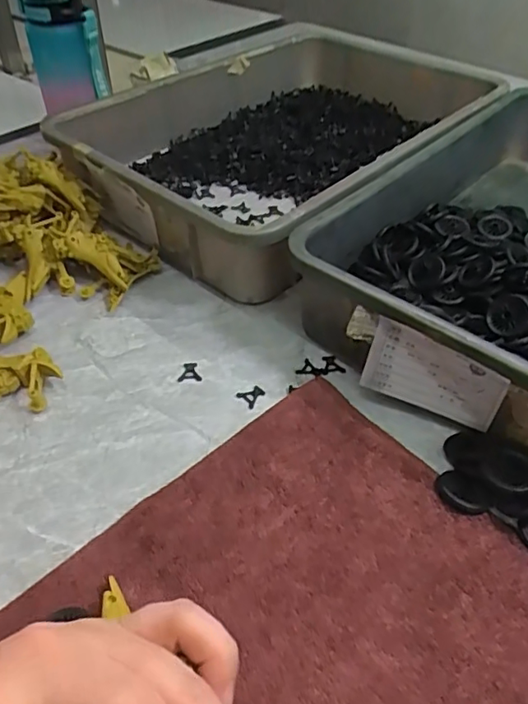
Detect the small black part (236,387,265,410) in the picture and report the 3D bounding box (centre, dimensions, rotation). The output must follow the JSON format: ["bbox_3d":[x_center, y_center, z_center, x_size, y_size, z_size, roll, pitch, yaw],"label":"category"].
[{"bbox_3d":[-0.012,0.037,0.485,0.019,0.004,0.022,27,51,26],"label":"small black part"}]

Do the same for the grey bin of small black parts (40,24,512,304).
[{"bbox_3d":[0.037,-0.284,0.737,0.412,0.114,0.514,29,52,27],"label":"grey bin of small black parts"}]

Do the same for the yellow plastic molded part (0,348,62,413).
[{"bbox_3d":[-0.229,0.019,0.485,0.096,0.028,0.044,9,46,10],"label":"yellow plastic molded part"}]

